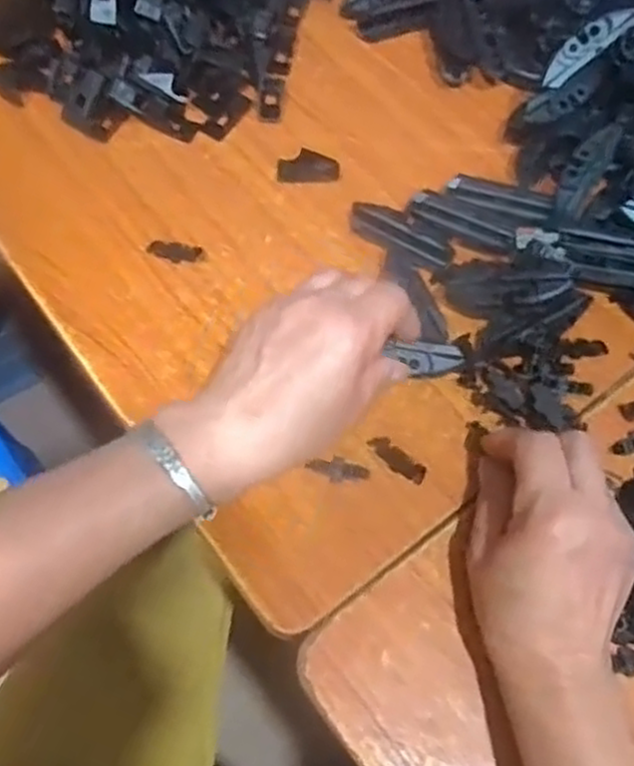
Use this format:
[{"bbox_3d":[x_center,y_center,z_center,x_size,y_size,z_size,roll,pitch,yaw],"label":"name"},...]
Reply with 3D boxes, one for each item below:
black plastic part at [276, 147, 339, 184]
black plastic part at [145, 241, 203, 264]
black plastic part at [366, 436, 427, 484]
[{"bbox_3d":[-0.006,-0.146,0.514,0.041,0.009,0.019,0,65,-2],"label":"black plastic part"},{"bbox_3d":[-0.091,-0.083,0.482,0.034,0.007,0.012,6,66,3],"label":"black plastic part"},{"bbox_3d":[0.045,0.043,0.424,0.036,0.004,0.012,39,70,15],"label":"black plastic part"}]

